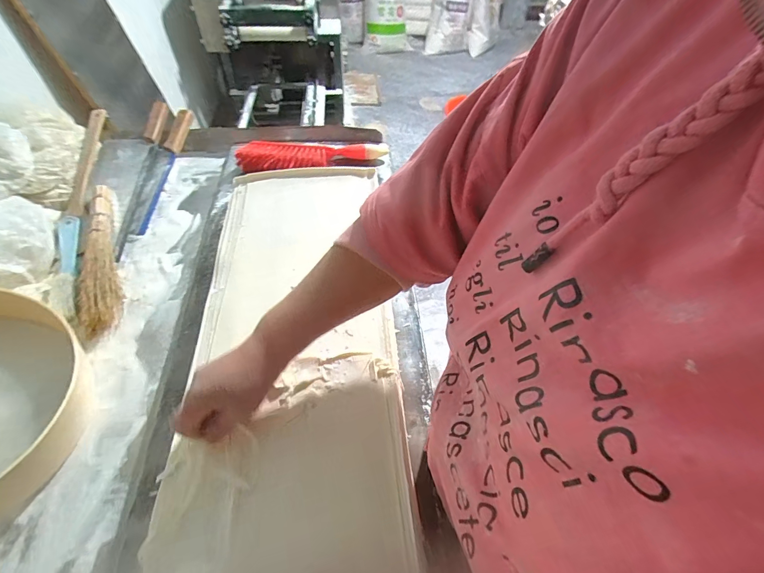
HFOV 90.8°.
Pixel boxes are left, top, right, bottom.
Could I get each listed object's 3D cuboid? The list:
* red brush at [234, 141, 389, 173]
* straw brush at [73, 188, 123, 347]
[{"bbox_3d":[-0.145,-0.281,0.804,0.327,0.036,0.077,-7,53,-8],"label":"red brush"},{"bbox_3d":[-0.479,-0.048,0.633,0.058,0.047,0.322,-18,56,-16],"label":"straw brush"}]

